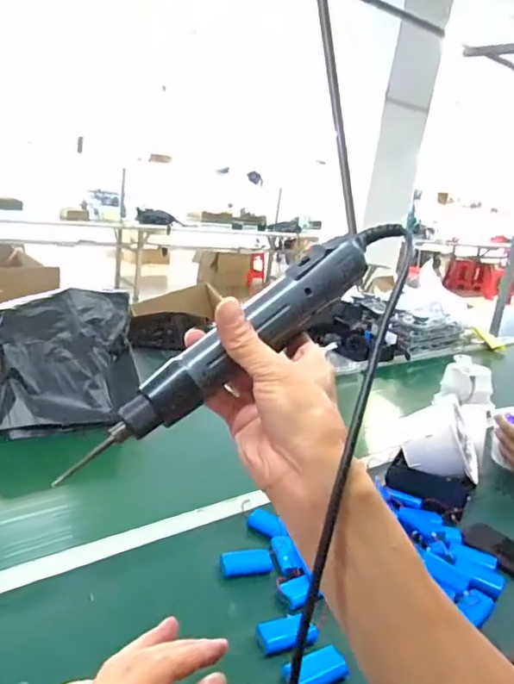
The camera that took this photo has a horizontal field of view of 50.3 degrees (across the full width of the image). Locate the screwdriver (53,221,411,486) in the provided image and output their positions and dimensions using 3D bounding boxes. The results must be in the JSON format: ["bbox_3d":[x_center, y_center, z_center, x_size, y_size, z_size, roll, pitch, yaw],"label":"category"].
[{"bbox_3d":[-0.003,-0.003,0.351,0.259,0.040,0.027,-37,36,-19],"label":"screwdriver"}]

